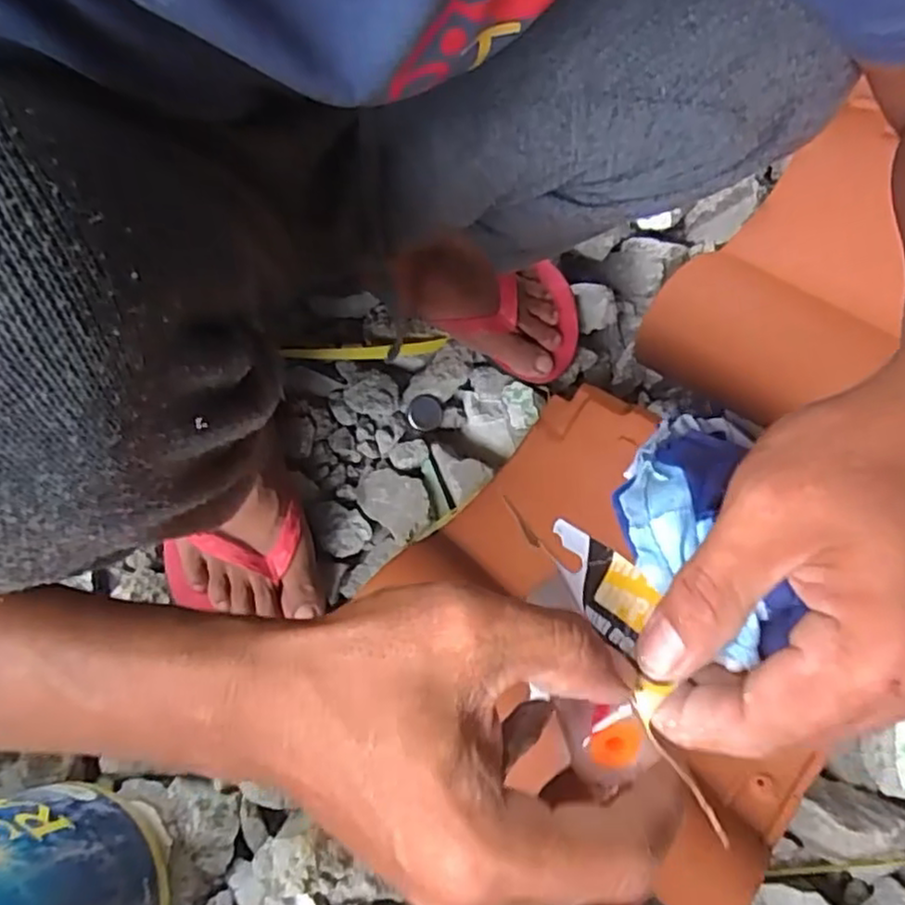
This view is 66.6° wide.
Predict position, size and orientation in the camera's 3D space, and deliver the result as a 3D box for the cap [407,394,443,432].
[{"bbox_3d":[-0.026,-0.036,0.649,0.033,0.010,0.033,-1,94,-21],"label":"cap"}]

